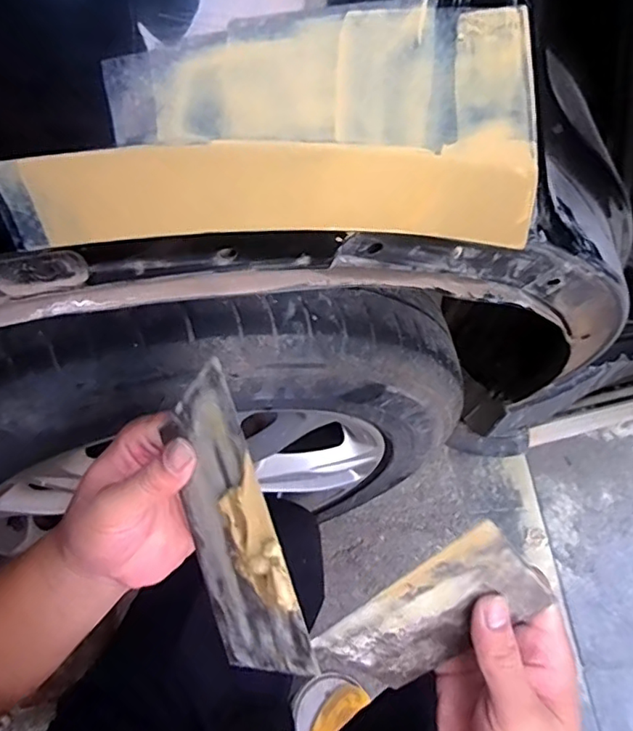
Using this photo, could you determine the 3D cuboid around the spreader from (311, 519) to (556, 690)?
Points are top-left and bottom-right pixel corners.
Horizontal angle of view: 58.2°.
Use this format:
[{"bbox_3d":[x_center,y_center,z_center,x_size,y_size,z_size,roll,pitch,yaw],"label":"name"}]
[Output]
[{"bbox_3d":[0.066,0.144,0.327,0.069,0.144,0.004,34,29,-15],"label":"spreader"}]

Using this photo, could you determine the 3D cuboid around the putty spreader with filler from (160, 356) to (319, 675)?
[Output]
[{"bbox_3d":[-0.047,0.080,0.286,0.009,0.073,0.146,-12,81,-45],"label":"putty spreader with filler"}]

